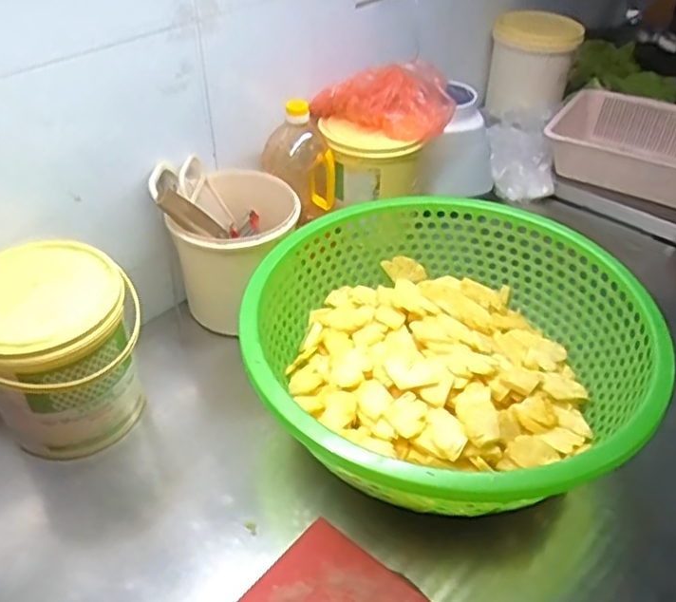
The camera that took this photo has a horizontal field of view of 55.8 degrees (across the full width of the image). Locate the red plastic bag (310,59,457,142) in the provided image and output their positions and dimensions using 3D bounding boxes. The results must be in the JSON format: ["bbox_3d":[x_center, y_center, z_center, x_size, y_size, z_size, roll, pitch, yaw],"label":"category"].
[{"bbox_3d":[0.070,-0.320,1.007,0.208,0.085,0.100,20,44,22],"label":"red plastic bag"}]

